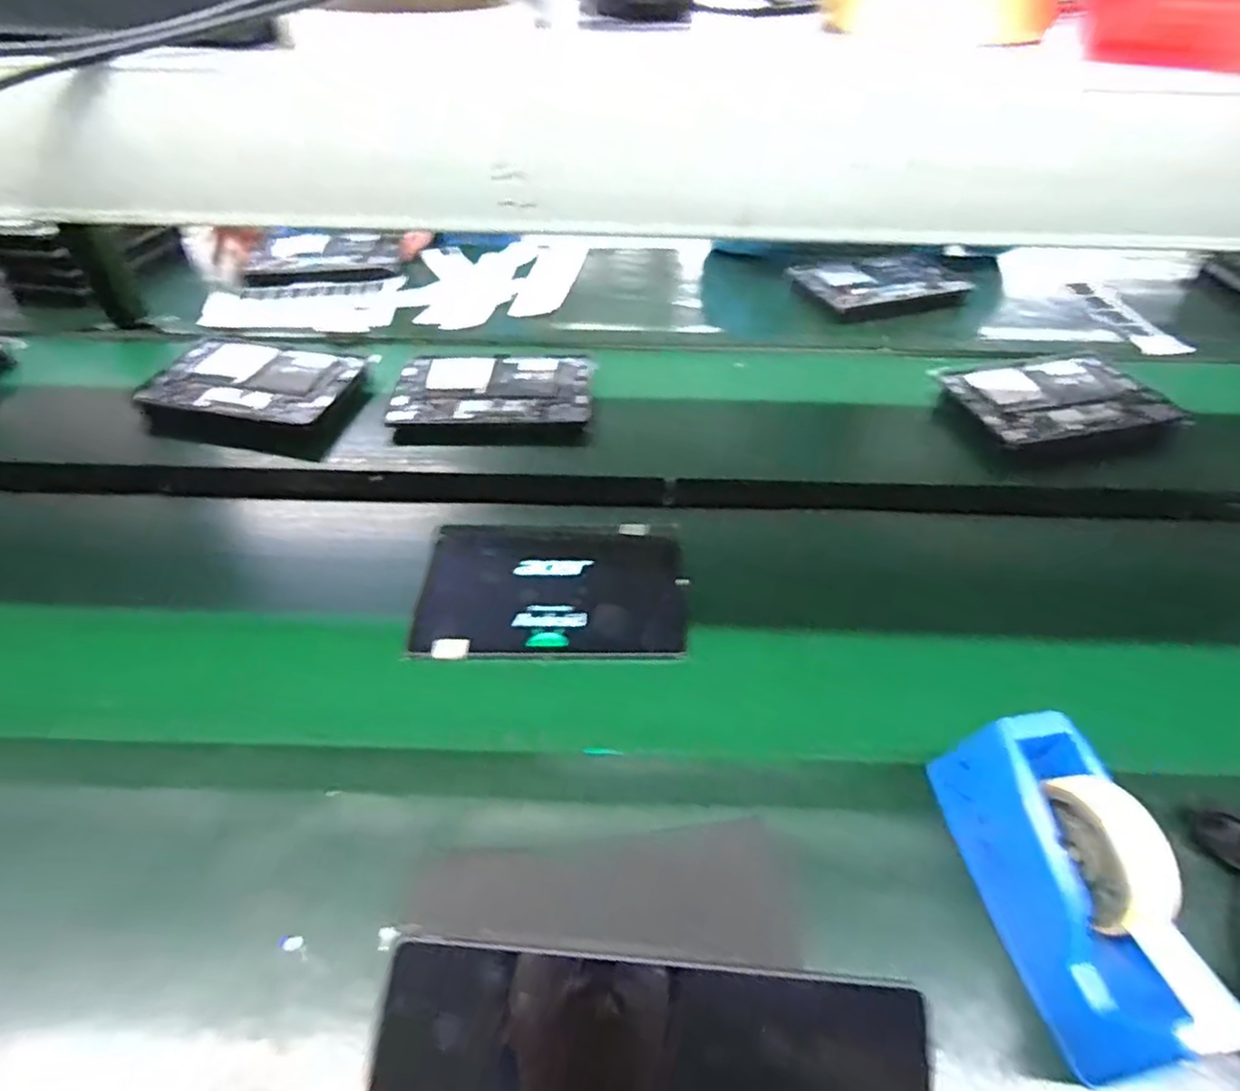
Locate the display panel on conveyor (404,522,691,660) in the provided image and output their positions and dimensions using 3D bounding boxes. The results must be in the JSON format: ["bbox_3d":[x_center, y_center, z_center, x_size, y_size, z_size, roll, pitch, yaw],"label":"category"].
[{"bbox_3d":[-0.065,0.038,0.657,0.254,0.009,0.160,-1,47,-1],"label":"display panel on conveyor"}]

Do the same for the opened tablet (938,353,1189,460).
[{"bbox_3d":[0.568,-0.185,0.878,0.256,0.031,0.186,-10,48,-10],"label":"opened tablet"}]

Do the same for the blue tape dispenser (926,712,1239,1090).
[{"bbox_3d":[0.288,0.213,0.425,0.074,0.103,0.195,-7,47,-7],"label":"blue tape dispenser"}]

